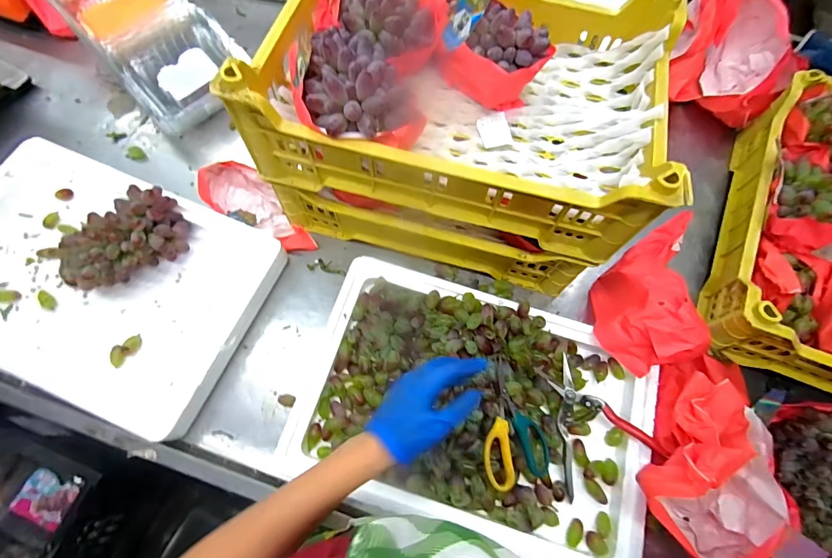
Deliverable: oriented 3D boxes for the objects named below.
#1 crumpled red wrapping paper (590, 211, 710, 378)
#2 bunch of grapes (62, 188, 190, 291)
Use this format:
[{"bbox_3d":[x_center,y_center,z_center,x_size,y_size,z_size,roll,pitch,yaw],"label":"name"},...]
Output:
[{"bbox_3d":[0.345,0.013,0.566,0.121,0.122,0.245,28,55,7],"label":"crumpled red wrapping paper"},{"bbox_3d":[-0.423,-0.053,0.561,0.171,0.086,0.085,-35,76,-14],"label":"bunch of grapes"}]

